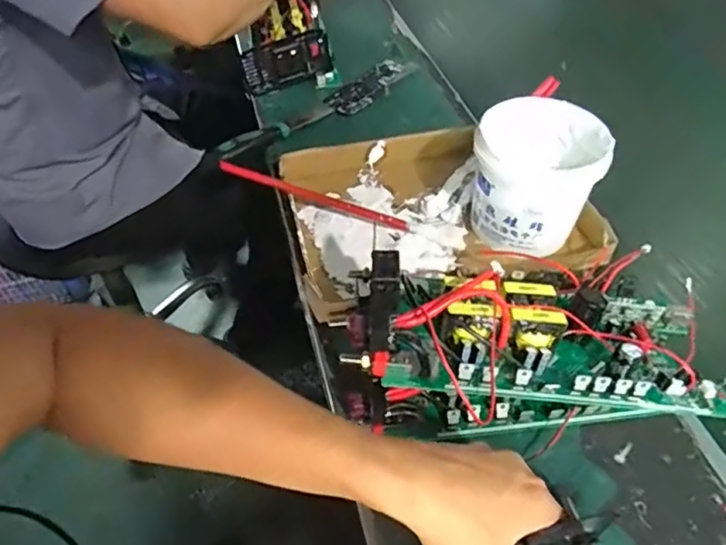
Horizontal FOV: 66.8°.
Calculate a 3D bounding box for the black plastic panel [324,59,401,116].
[{"bbox_3d":[0.006,-0.271,0.806,0.056,0.025,0.154,28,53,23],"label":"black plastic panel"}]

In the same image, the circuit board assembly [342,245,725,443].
[{"bbox_3d":[0.135,0.052,0.437,0.293,0.121,0.131,-1,48,-1],"label":"circuit board assembly"}]

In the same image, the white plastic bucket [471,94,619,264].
[{"bbox_3d":[0.172,-0.085,0.564,0.125,0.139,0.110,24,52,20],"label":"white plastic bucket"}]

